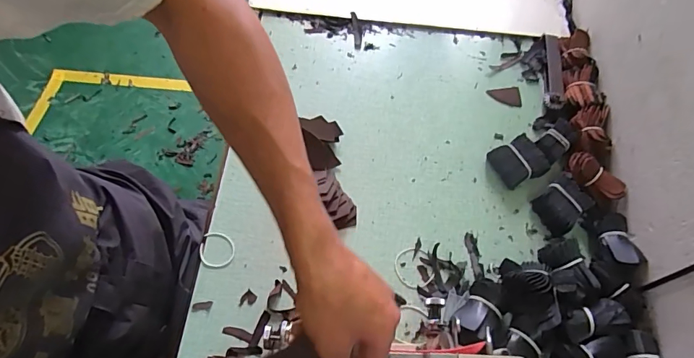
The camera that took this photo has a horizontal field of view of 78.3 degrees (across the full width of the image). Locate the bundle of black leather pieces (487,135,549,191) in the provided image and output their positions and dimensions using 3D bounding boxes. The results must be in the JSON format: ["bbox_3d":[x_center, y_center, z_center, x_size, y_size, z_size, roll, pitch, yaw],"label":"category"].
[{"bbox_3d":[0.243,-0.024,0.608,0.069,0.029,0.061,-23,66,-13],"label":"bundle of black leather pieces"}]

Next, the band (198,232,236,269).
[{"bbox_3d":[-0.165,0.090,0.539,0.045,0.004,0.045,1,63,-2],"label":"band"}]

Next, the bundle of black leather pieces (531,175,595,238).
[{"bbox_3d":[0.290,0.034,0.574,0.069,0.028,0.056,-37,70,-19],"label":"bundle of black leather pieces"}]

